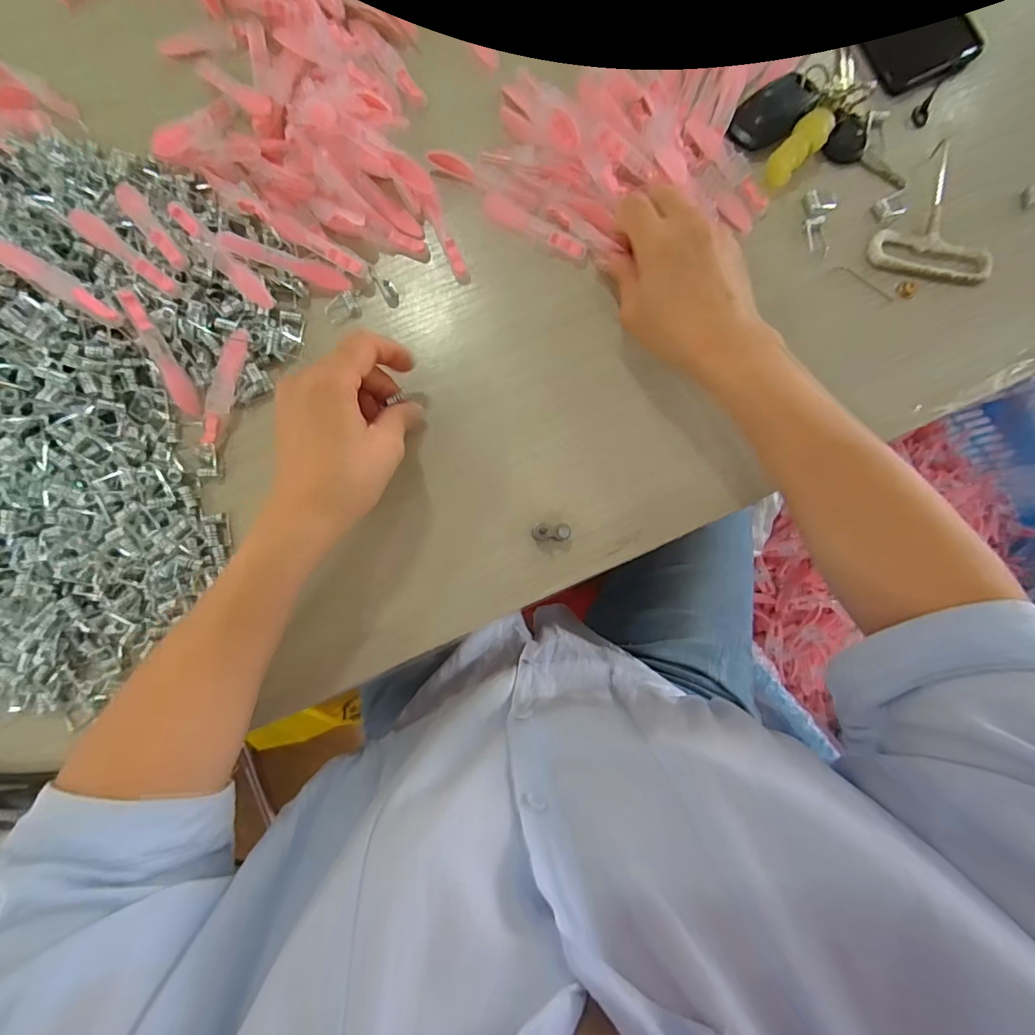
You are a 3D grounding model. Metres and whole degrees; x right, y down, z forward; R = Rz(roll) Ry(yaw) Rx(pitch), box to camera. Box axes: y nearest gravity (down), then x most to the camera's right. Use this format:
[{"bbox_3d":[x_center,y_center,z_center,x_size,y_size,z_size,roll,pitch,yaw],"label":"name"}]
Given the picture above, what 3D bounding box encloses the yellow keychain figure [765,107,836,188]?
[{"bbox_3d":[0.194,-0.254,0.341,0.023,0.017,0.059,38,86,1],"label":"yellow keychain figure"}]

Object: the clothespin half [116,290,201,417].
[{"bbox_3d":[-0.225,-0.102,0.314,0.011,0.008,0.077,-19,116,-3],"label":"clothespin half"}]

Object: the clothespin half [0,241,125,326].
[{"bbox_3d":[-0.271,-0.138,0.288,0.074,0.011,0.014,32,85,-13],"label":"clothespin half"}]

